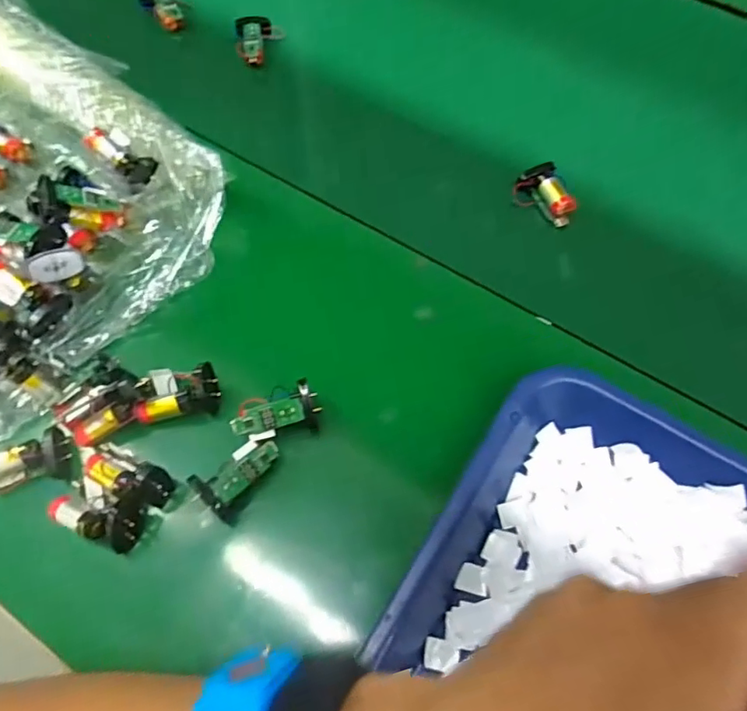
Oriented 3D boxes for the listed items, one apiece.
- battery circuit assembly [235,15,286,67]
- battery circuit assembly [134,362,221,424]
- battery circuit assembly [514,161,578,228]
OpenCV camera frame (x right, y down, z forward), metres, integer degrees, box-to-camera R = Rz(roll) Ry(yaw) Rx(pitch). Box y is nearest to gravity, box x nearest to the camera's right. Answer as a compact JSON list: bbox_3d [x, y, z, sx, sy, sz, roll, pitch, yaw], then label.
[{"bbox_3d":[-0.104,-0.292,0.508,0.041,0.019,0.054,-7,67,-1],"label":"battery circuit assembly"},{"bbox_3d":[-0.126,0.023,0.351,0.051,0.028,0.033,-9,67,-2],"label":"battery circuit assembly"},{"bbox_3d":[0.133,-0.125,0.428,0.031,0.024,0.055,-15,68,-5],"label":"battery circuit assembly"}]

